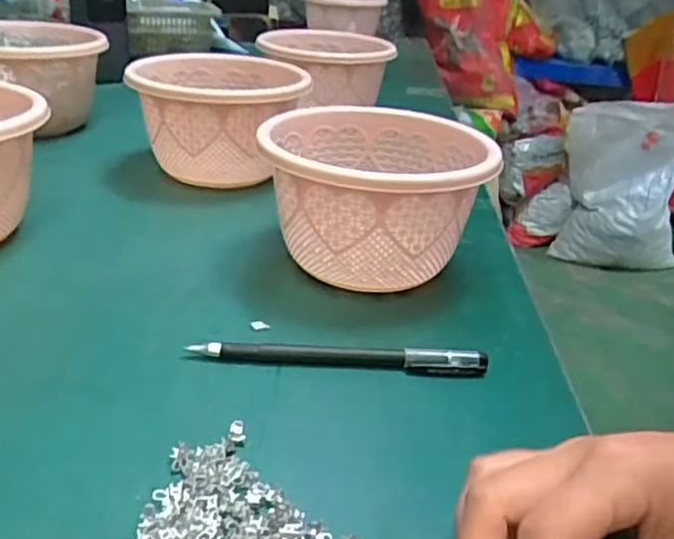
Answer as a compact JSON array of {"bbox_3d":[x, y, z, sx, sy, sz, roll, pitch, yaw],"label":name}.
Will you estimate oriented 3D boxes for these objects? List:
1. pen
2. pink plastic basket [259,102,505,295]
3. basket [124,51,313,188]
[{"bbox_3d":[0.003,0.044,0.348,0.150,0.010,0.012,5,27,-4],"label":"pen"},{"bbox_3d":[0.023,-0.043,0.432,0.143,0.087,0.141,-1,28,-12],"label":"pink plastic basket"},{"bbox_3d":[-0.099,-0.123,0.565,0.140,0.086,0.137,-4,29,-17],"label":"basket"}]

